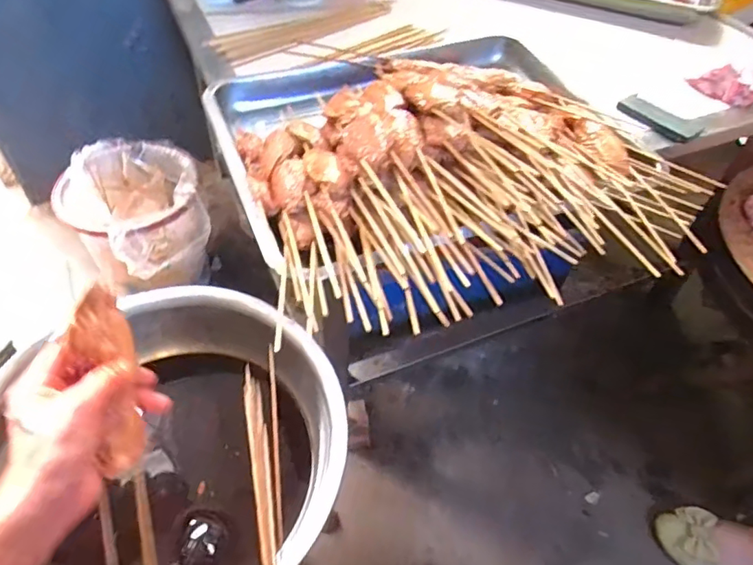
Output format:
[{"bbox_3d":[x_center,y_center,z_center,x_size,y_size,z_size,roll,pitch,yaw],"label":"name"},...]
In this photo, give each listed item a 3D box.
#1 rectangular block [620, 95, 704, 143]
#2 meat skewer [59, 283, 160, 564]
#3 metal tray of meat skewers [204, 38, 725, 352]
[{"bbox_3d":[0.349,-0.204,0.669,0.039,0.014,0.096,-30,57,-26],"label":"rectangular block"},{"bbox_3d":[-0.198,0.126,0.404,0.046,0.030,0.247,-11,80,-13],"label":"meat skewer"},{"bbox_3d":[0.069,-0.152,0.547,0.417,0.098,0.389,-17,52,-18],"label":"metal tray of meat skewers"}]

